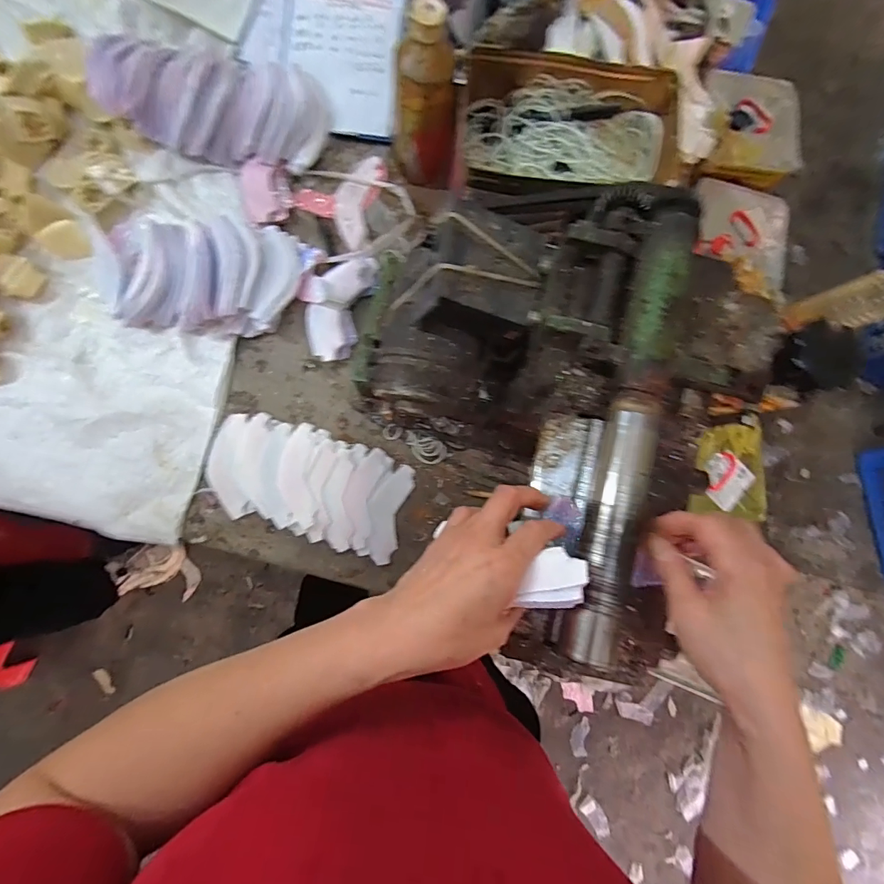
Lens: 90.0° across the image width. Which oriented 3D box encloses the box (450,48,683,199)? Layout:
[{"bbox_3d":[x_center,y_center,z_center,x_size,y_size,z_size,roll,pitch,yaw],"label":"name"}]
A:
[{"bbox_3d":[0.133,-0.332,0.476,0.233,0.068,0.153,1,85,-5],"label":"box"}]

